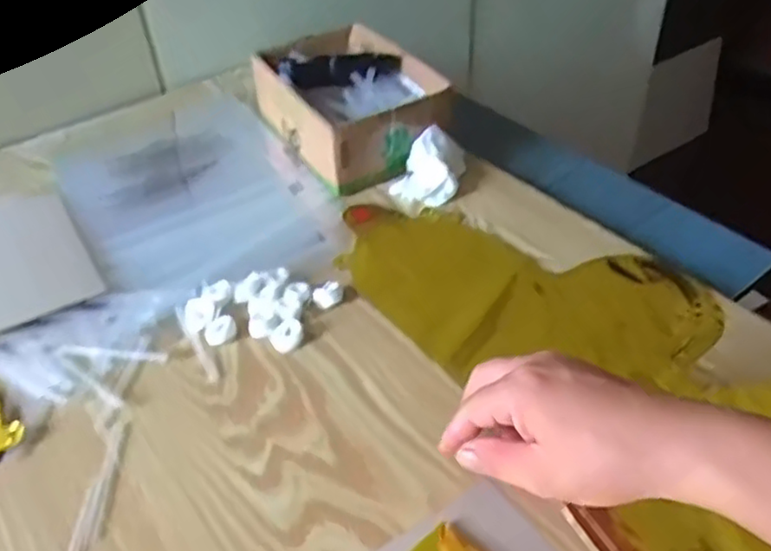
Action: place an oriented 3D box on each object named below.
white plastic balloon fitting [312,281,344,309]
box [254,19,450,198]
[{"bbox_3d":[-0.042,0.014,0.518,0.023,0.012,0.016,-17,43,-14],"label":"white plastic balloon fitting"},{"bbox_3d":[-0.035,-0.169,0.674,0.133,0.067,0.192,-26,46,-22],"label":"box"}]

